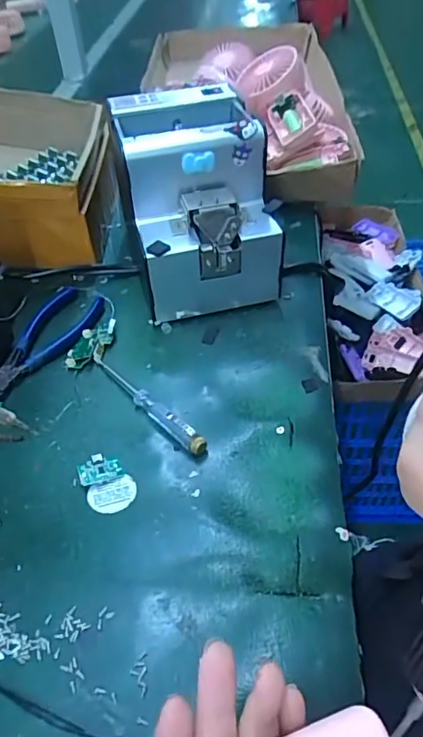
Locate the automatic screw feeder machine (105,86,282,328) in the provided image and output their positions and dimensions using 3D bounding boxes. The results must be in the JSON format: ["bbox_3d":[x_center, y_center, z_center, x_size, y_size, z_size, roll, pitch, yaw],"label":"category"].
[{"bbox_3d":[-0.016,-0.161,0.504,0.122,0.153,0.166,-11,47,-7],"label":"automatic screw feeder machine"}]

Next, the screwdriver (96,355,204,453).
[{"bbox_3d":[-0.054,0.025,0.424,0.011,0.017,0.134,-36,54,-27],"label":"screwdriver"}]

